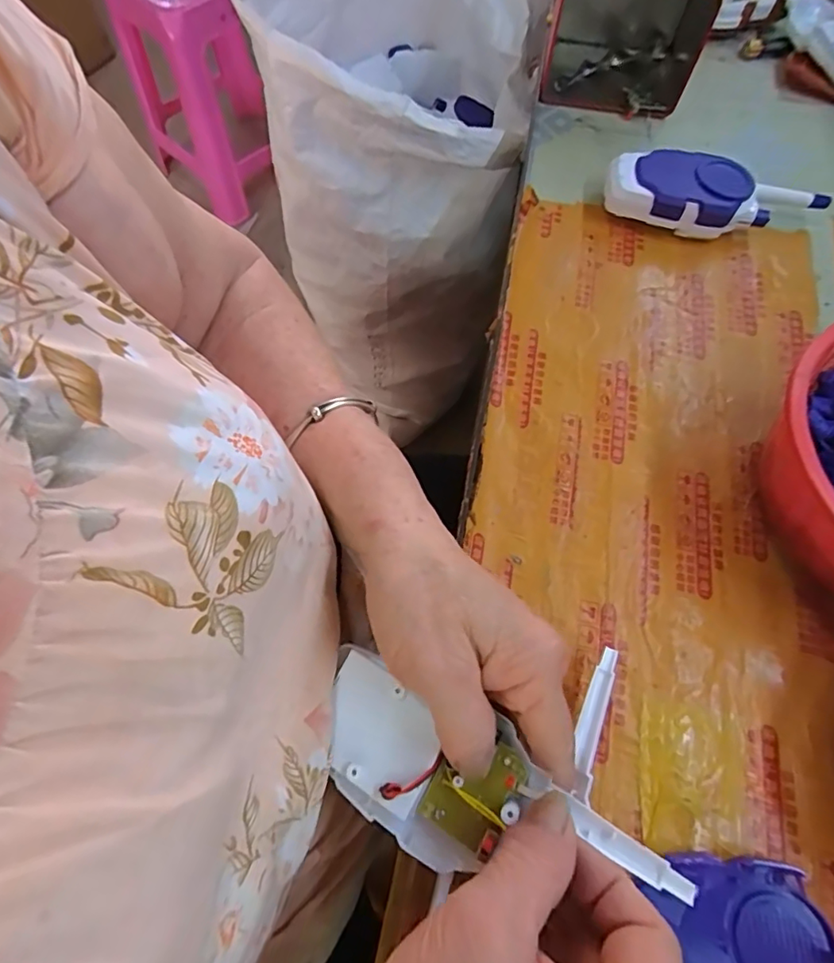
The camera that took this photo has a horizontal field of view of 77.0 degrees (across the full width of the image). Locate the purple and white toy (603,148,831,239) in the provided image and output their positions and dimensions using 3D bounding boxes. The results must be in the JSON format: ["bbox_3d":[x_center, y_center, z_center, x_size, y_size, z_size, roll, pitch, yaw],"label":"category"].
[{"bbox_3d":[0.233,-0.221,0.411,0.166,0.041,0.069,19,66,8],"label":"purple and white toy"}]

